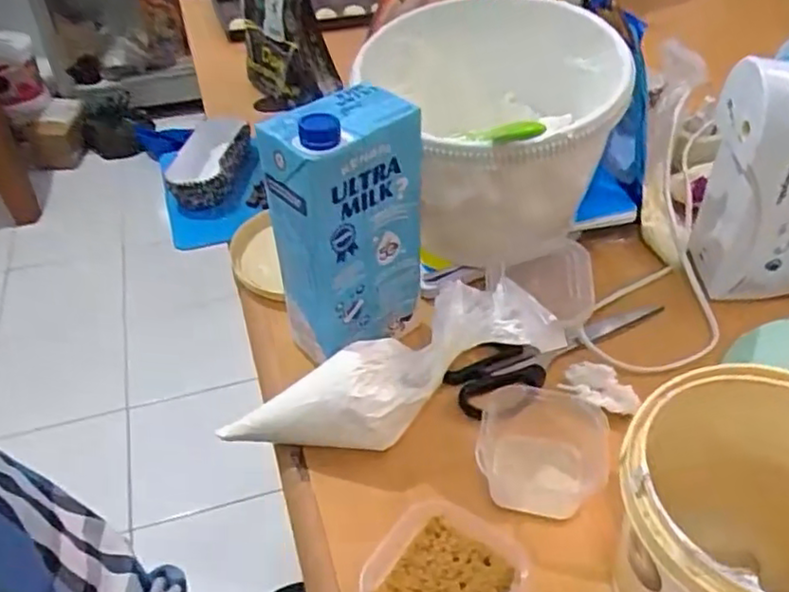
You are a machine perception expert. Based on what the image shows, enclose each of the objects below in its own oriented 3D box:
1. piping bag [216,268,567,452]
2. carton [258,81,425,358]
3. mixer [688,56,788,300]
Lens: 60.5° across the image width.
[{"bbox_3d":[-0.006,0.061,0.457,0.237,0.058,0.073,-27,40,9],"label":"piping bag"},{"bbox_3d":[-0.033,-0.047,0.481,0.097,0.181,0.057,-29,47,-28],"label":"carton"},{"bbox_3d":[0.314,-0.082,0.525,0.143,0.181,0.071,11,42,14],"label":"mixer"}]

